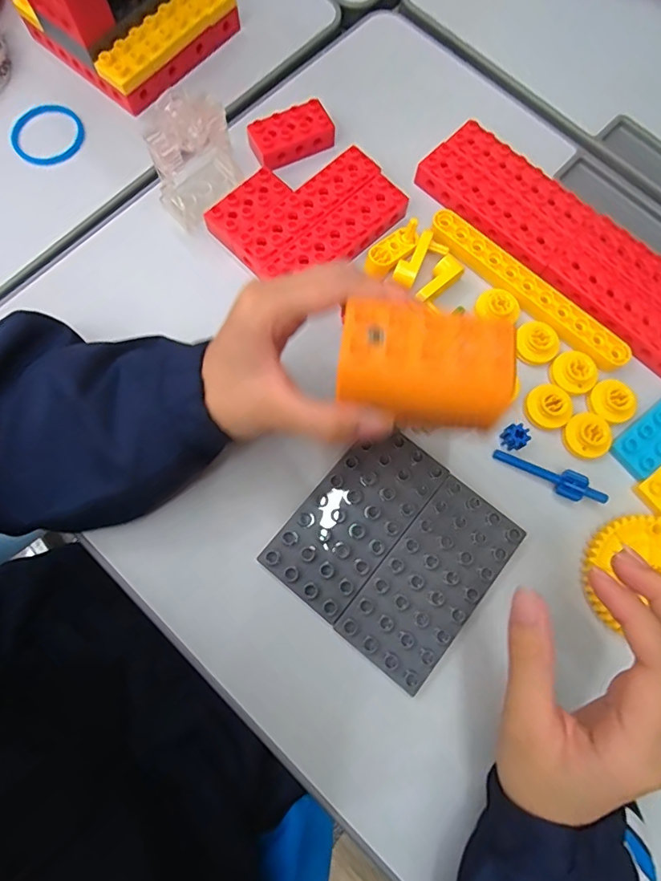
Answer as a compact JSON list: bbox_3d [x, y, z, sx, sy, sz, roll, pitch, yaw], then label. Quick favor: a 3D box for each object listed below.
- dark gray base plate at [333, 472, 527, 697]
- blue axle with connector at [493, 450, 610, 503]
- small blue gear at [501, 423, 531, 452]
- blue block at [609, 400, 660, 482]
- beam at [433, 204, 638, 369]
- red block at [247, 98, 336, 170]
[{"bbox_3d":[0.065,0.090,0.316,0.064,0.012,0.123,39,78,8],"label":"dark gray base plate"},{"bbox_3d":[0.150,0.025,0.337,0.076,0.011,0.016,25,76,17],"label":"blue axle with connector"},{"bbox_3d":[0.128,-0.002,0.339,0.016,0.012,0.016,0,75,-2],"label":"small blue gear"},{"bbox_3d":[0.228,-0.003,0.342,0.062,0.010,0.032,-38,80,-10],"label":"blue block"},{"bbox_3d":[0.148,-0.114,0.367,0.173,0.011,0.023,41,78,8],"label":"beam"},{"bbox_3d":[-0.031,-0.243,0.389,0.066,0.020,0.032,-25,78,-8],"label":"red block"}]

